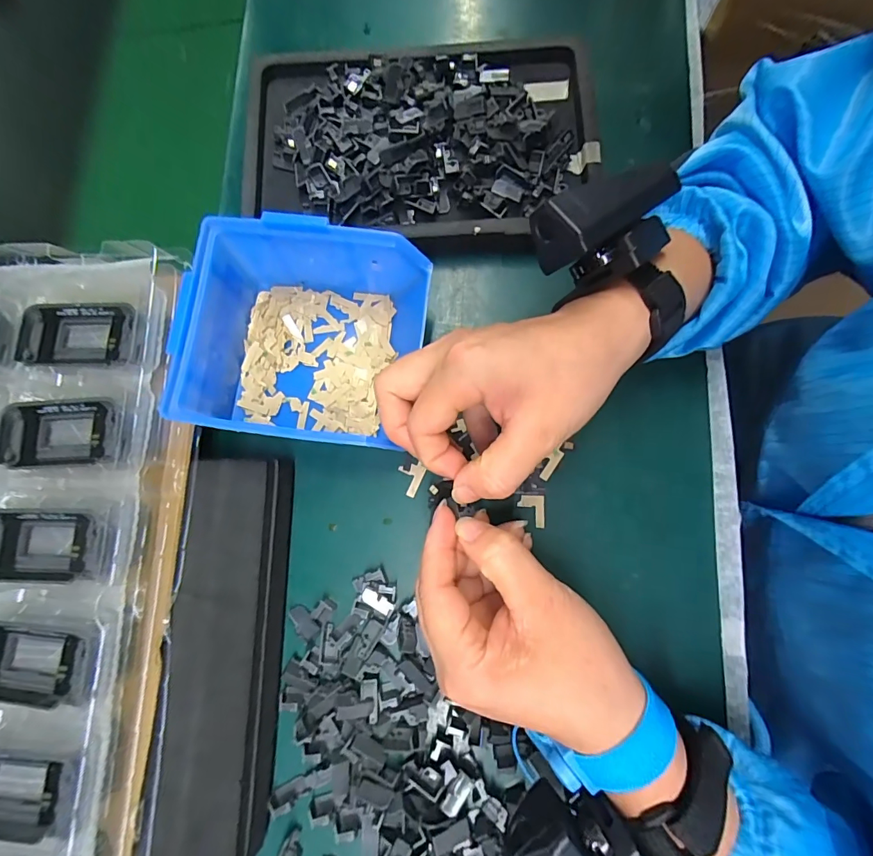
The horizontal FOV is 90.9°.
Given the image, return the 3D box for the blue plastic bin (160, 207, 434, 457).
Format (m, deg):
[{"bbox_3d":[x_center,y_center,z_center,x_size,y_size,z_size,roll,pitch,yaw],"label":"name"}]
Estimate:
[{"bbox_3d":[-0.081,-0.054,0.265,0.136,0.069,0.125,9,86,5],"label":"blue plastic bin"}]

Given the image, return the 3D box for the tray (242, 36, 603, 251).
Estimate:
[{"bbox_3d":[-0.013,-0.198,0.308,0.242,0.033,0.151,-3,80,5],"label":"tray"}]

